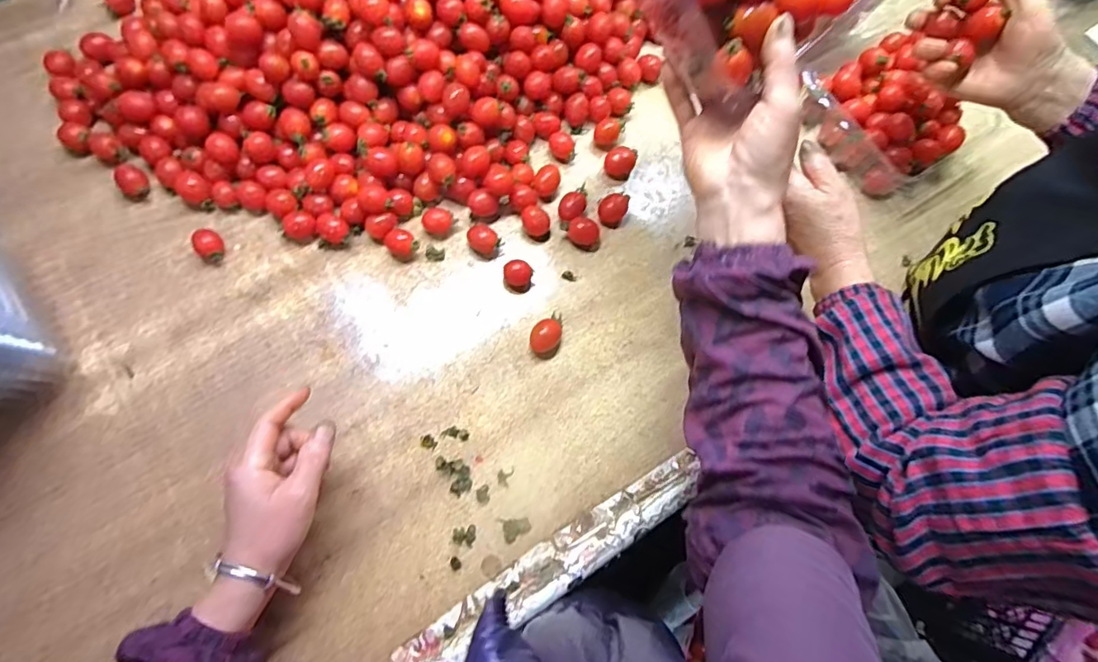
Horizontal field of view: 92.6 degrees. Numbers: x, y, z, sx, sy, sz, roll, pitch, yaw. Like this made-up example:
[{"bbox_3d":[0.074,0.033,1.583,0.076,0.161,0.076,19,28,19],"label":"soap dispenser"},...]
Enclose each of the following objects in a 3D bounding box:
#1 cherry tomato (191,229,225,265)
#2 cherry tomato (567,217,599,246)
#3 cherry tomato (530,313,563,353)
[{"bbox_3d":[-0.328,-0.083,0.506,0.027,0.021,0.026,39,74,8],"label":"cherry tomato"},{"bbox_3d":[0.036,-0.104,0.546,0.032,0.022,0.023,14,72,0],"label":"cherry tomato"},{"bbox_3d":[-0.001,0.003,0.513,0.026,0.019,0.042,37,73,8],"label":"cherry tomato"}]

